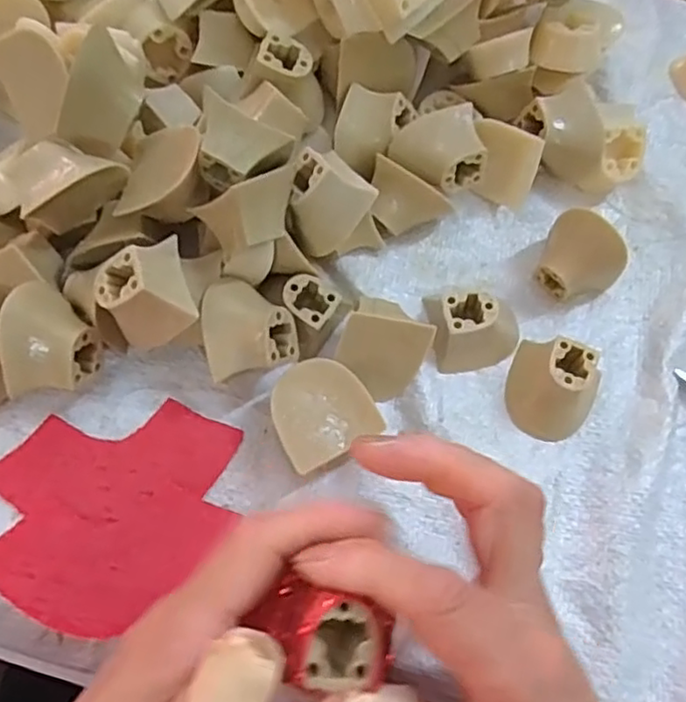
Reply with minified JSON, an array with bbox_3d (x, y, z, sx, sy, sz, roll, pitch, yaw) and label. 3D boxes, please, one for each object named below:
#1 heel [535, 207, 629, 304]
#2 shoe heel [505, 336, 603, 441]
[{"bbox_3d":[0.119,-0.045,0.333,0.039,0.038,0.030,39,73,9],"label":"heel"},{"bbox_3d":[0.103,0.018,0.316,0.044,0.028,0.044,0,72,-1],"label":"shoe heel"}]

